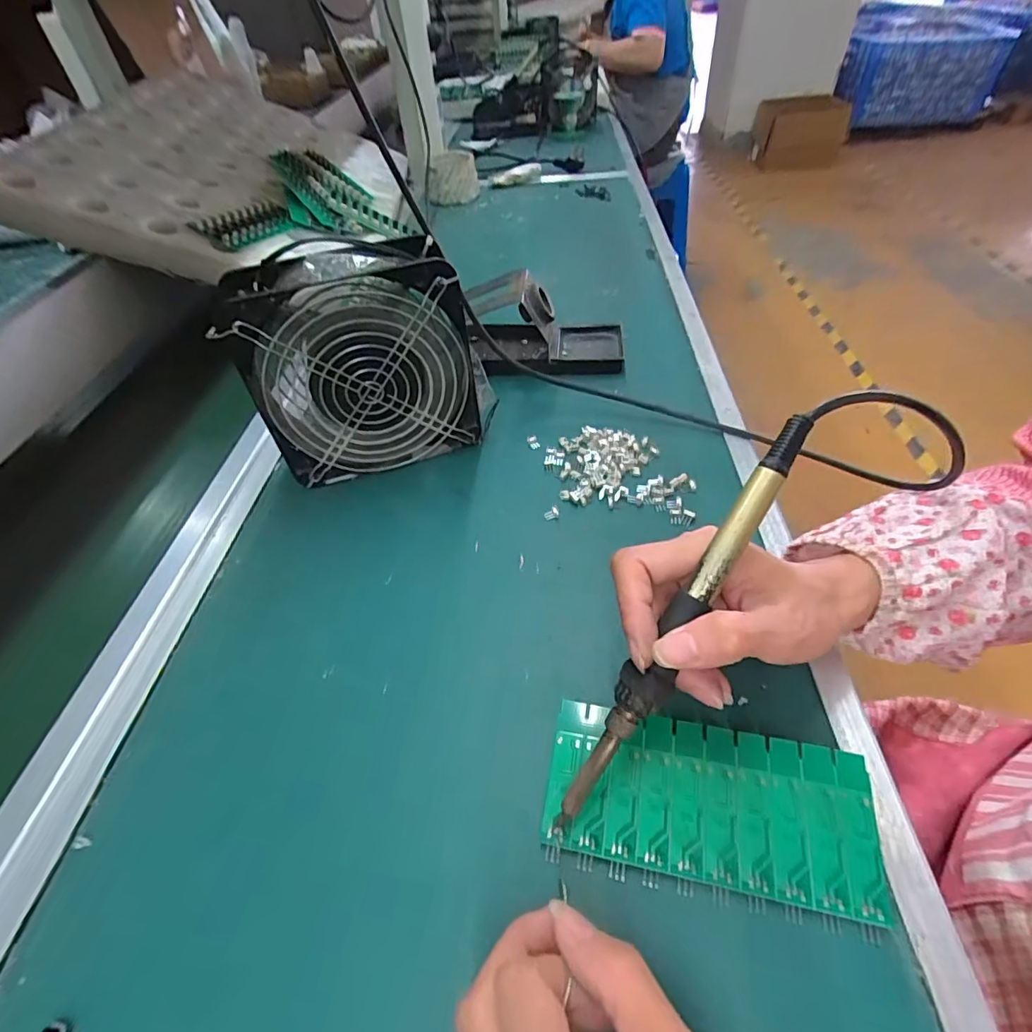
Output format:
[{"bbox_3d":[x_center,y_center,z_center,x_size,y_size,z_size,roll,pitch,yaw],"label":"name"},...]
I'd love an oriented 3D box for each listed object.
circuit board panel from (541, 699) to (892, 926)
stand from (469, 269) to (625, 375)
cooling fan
[{"bbox_3d":[0.084,0.127,0.230,0.136,0.015,0.061,6,48,13],"label":"circuit board panel"},{"bbox_3d":[0.023,-0.182,0.483,0.155,0.072,0.076,-1,46,7],"label":"stand"},{"bbox_3d":[-0.106,-0.108,0.372,0.156,0.155,0.058,-17,47,-9],"label":"cooling fan"}]

